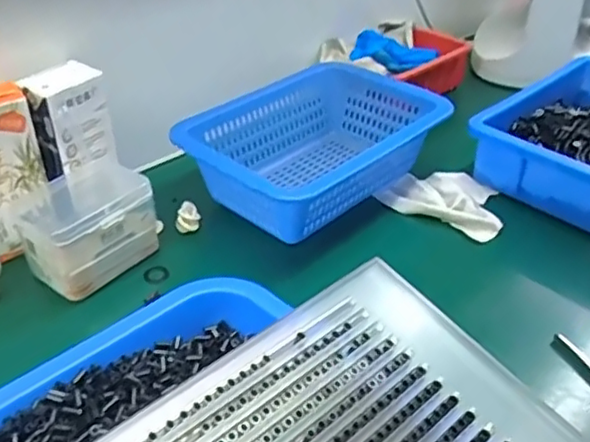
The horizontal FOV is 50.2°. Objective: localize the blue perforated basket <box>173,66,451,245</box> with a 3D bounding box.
[{"bbox_3d":[0.014,-0.067,0.578,0.223,0.073,0.135,-27,44,-33],"label":"blue perforated basket"}]

